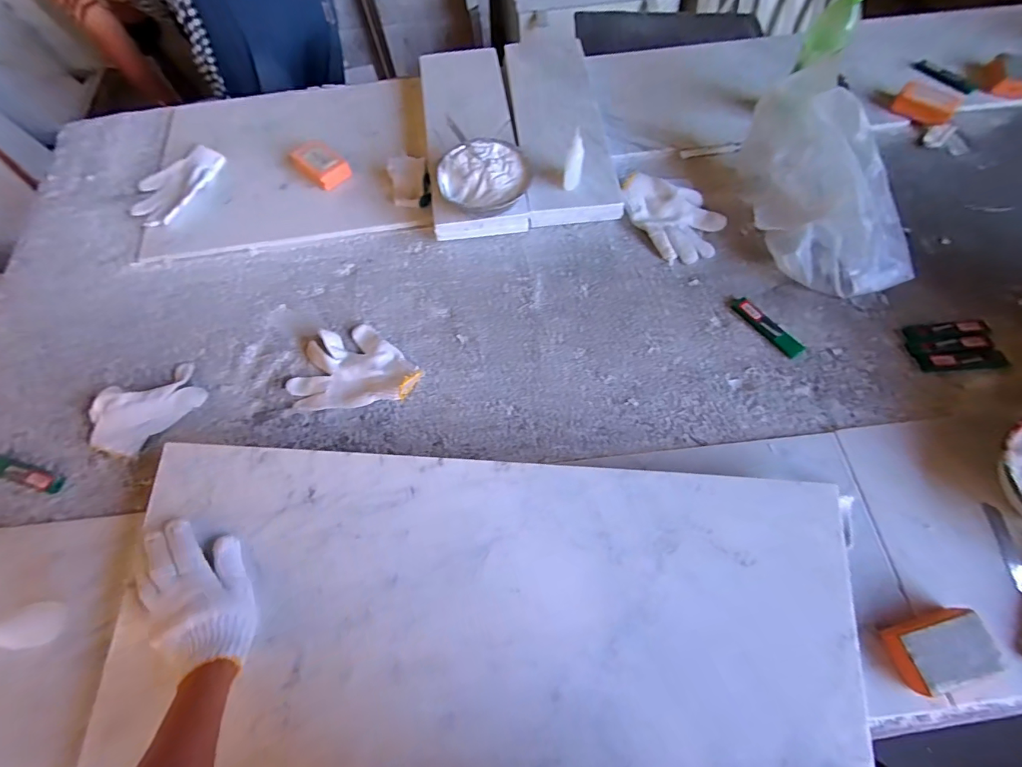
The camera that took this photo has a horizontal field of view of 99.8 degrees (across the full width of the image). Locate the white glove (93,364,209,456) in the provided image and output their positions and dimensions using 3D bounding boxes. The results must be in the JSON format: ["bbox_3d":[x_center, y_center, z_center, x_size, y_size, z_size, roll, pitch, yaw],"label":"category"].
[{"bbox_3d":[-0.517,0.032,0.604,0.092,0.043,0.149,40,73,17],"label":"white glove"}]

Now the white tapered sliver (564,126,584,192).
[{"bbox_3d":[0.099,-0.346,0.672,0.025,0.083,0.026,7,67,7],"label":"white tapered sliver"}]

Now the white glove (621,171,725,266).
[{"bbox_3d":[0.273,-0.285,0.730,0.125,0.046,0.186,-34,70,-13],"label":"white glove"}]

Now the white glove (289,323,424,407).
[{"bbox_3d":[-0.227,-0.028,0.628,0.180,0.030,0.132,1,67,4],"label":"white glove"}]

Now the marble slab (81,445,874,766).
[{"bbox_3d":[-0.030,0.285,0.460,0.774,0.023,0.390,4,76,1],"label":"marble slab"}]

